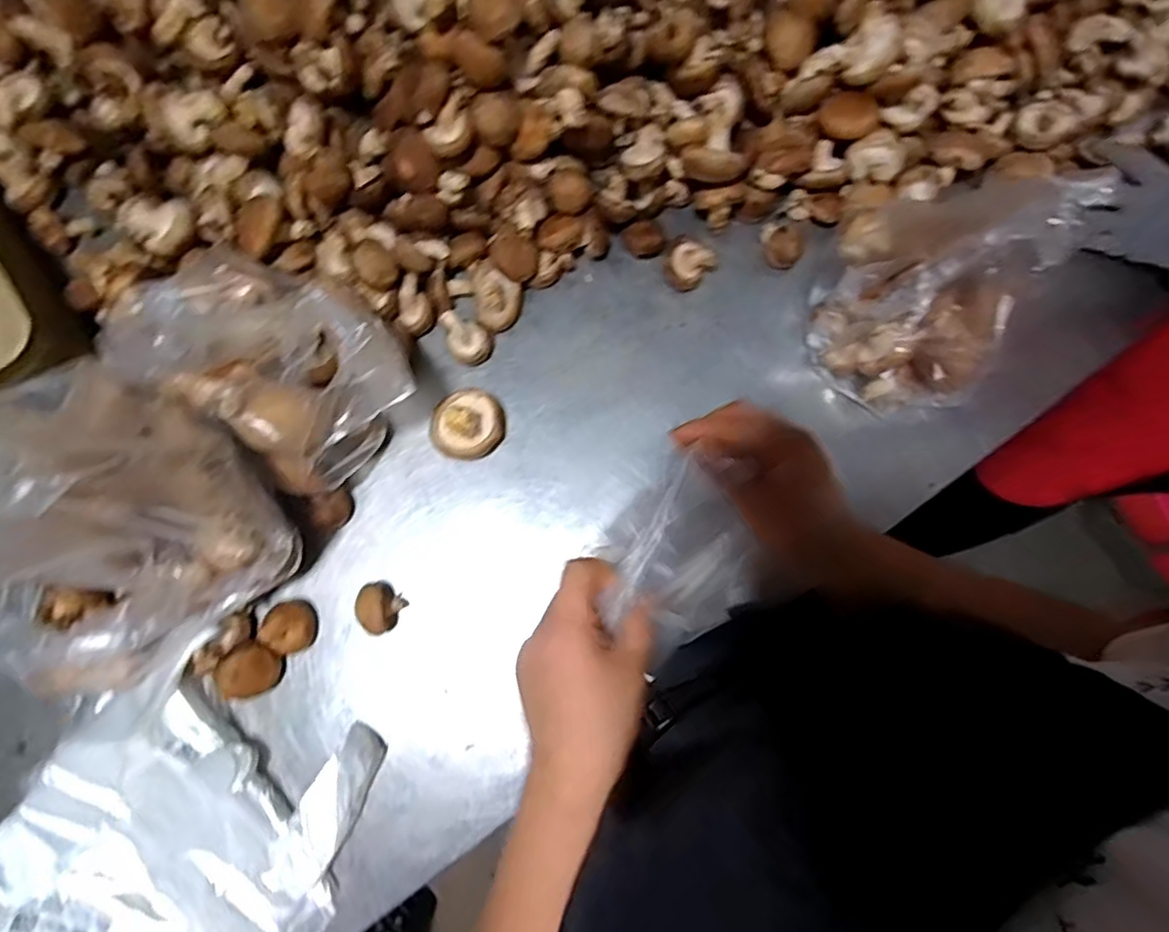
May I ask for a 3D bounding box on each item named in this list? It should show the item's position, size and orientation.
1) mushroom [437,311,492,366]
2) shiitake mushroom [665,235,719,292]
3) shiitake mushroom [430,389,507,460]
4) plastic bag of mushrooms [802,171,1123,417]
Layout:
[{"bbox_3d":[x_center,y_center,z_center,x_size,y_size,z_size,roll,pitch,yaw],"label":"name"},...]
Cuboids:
[{"bbox_3d":[-0.108,-0.118,0.543,0.038,0.040,0.040,0,79,-1],"label":"mushroom"},{"bbox_3d":[0.099,-0.196,0.566,0.042,0.028,0.043,0,79,-1],"label":"shiitake mushroom"},{"bbox_3d":[-0.106,-0.040,0.520,0.064,0.060,0.061,0,79,-1],"label":"shiitake mushroom"},{"bbox_3d":[0.280,-0.142,0.475,0.169,0.176,0.127,41,81,7],"label":"plastic bag of mushrooms"}]

